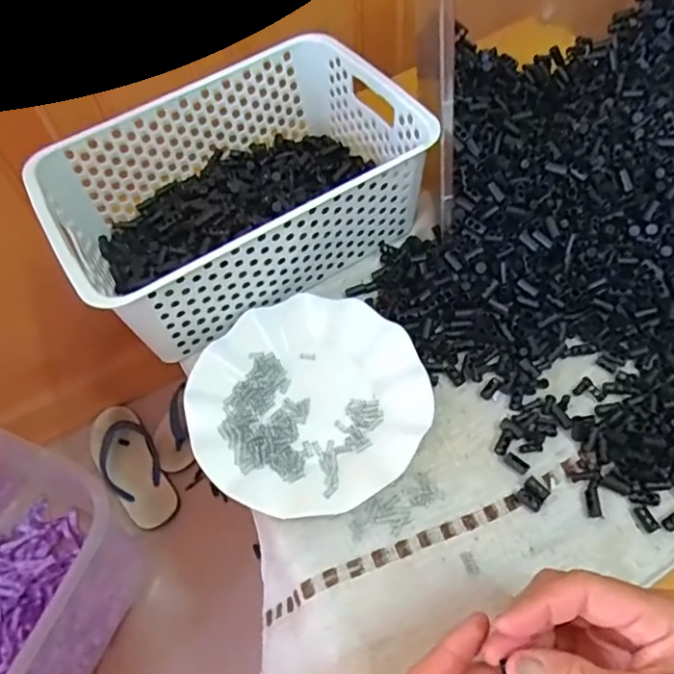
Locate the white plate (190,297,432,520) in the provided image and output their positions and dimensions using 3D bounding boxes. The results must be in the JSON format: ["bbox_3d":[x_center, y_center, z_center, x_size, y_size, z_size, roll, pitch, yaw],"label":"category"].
[{"bbox_3d":[-0.024,0.049,0.451,0.182,0.021,0.179,-2,58,3],"label":"white plate"}]

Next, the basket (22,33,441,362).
[{"bbox_3d":[-0.091,-0.134,0.512,0.307,0.098,0.201,-30,61,-14],"label":"basket"}]

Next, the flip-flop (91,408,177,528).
[{"bbox_3d":[-0.351,0.217,0.964,0.095,0.032,0.230,-31,61,-15],"label":"flip-flop"}]

